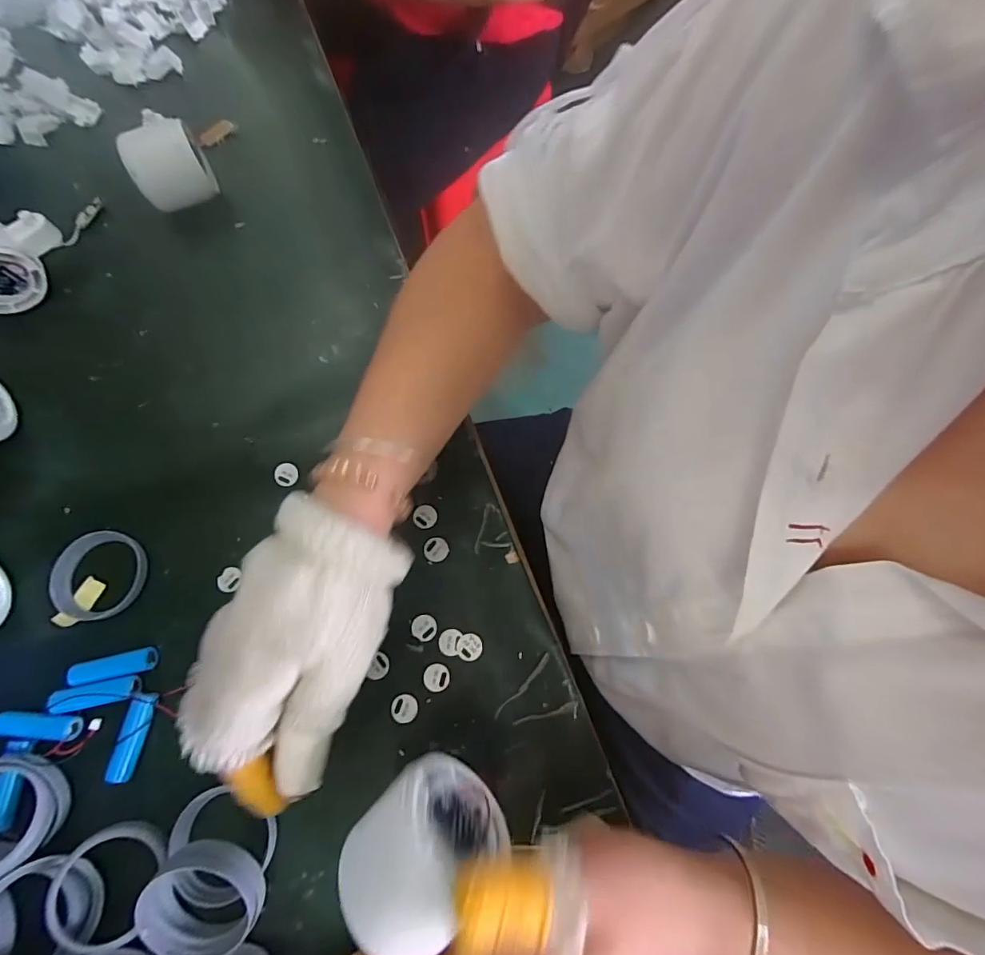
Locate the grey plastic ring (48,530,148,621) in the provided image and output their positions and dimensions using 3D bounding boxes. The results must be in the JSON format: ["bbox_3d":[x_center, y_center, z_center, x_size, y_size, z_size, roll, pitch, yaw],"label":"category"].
[{"bbox_3d":[-0.274,0.067,0.339,0.060,0.008,0.060,-4,74,-1],"label":"grey plastic ring"}]

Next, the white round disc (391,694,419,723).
[{"bbox_3d":[-0.057,0.148,0.311,0.016,0.004,0.017,0,74,0],"label":"white round disc"}]

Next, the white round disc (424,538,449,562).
[{"bbox_3d":[-0.039,0.051,0.340,0.017,0.004,0.017,0,74,0],"label":"white round disc"}]

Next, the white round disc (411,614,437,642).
[{"bbox_3d":[-0.046,0.100,0.325,0.016,0.004,0.016,0,74,0],"label":"white round disc"}]

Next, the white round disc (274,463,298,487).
[{"bbox_3d":[-0.151,-0.003,0.355,0.018,0.004,0.017,0,74,0],"label":"white round disc"}]

